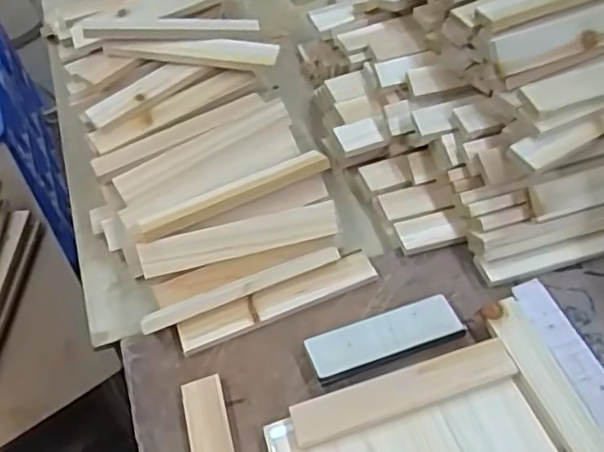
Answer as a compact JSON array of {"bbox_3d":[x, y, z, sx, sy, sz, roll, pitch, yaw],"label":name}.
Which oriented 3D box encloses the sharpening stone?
[{"bbox_3d":[0.060,0.083,0.449,0.111,0.014,0.036,-18,57,-8],"label":"sharpening stone"}]

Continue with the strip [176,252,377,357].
[{"bbox_3d":[-0.019,0.057,0.470,0.154,0.007,0.025,-20,76,-11],"label":"strip"}]

